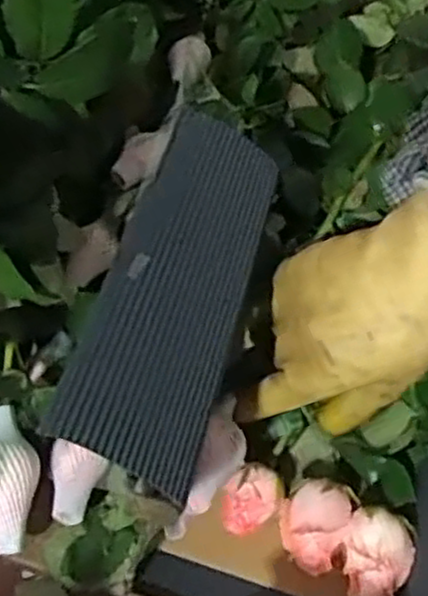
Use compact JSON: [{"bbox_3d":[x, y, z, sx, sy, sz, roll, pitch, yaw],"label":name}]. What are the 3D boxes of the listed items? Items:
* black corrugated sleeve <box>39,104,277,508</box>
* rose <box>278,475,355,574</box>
[{"bbox_3d":[-0.014,-0.014,0.351,0.065,0.009,0.214,28,49,-13],"label":"black corrugated sleeve"},{"bbox_3d":[0.056,0.134,0.424,0.036,0.041,0.052,21,53,12],"label":"rose"}]

